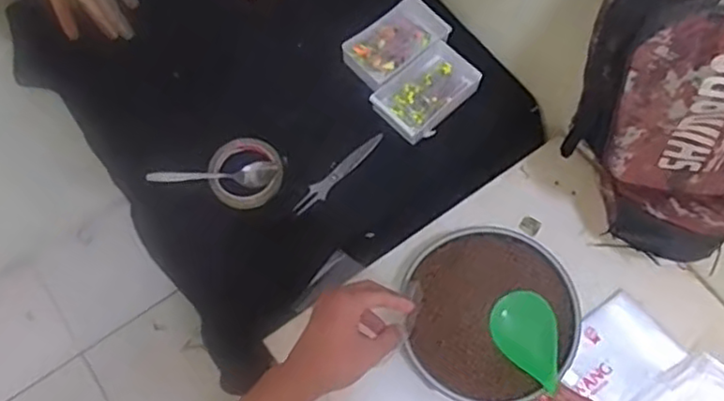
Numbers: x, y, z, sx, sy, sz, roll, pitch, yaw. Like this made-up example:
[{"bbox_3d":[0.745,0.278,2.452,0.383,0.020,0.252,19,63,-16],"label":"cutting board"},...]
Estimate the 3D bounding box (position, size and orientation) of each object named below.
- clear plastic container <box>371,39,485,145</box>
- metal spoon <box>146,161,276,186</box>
[{"bbox_3d":[0.089,-0.149,0.933,0.148,0.030,0.092,-42,74,-16],"label":"clear plastic container"},{"bbox_3d":[-0.193,-0.037,0.871,0.160,0.033,0.035,0,67,-1],"label":"metal spoon"}]

